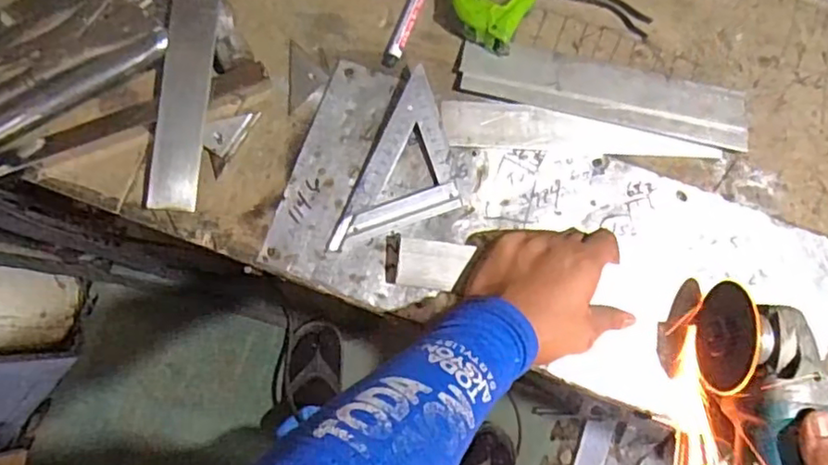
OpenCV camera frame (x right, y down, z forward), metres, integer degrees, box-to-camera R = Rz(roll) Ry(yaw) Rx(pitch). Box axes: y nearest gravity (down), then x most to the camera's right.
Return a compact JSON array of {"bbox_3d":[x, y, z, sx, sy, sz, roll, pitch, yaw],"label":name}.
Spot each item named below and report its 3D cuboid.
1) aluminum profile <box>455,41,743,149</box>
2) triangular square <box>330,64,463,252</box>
[{"bbox_3d":[0.162,-0.121,0.527,0.241,0.018,0.052,14,82,0],"label":"aluminum profile"},{"bbox_3d":[0.001,-0.048,0.519,0.079,0.010,0.160,25,82,2],"label":"triangular square"}]

